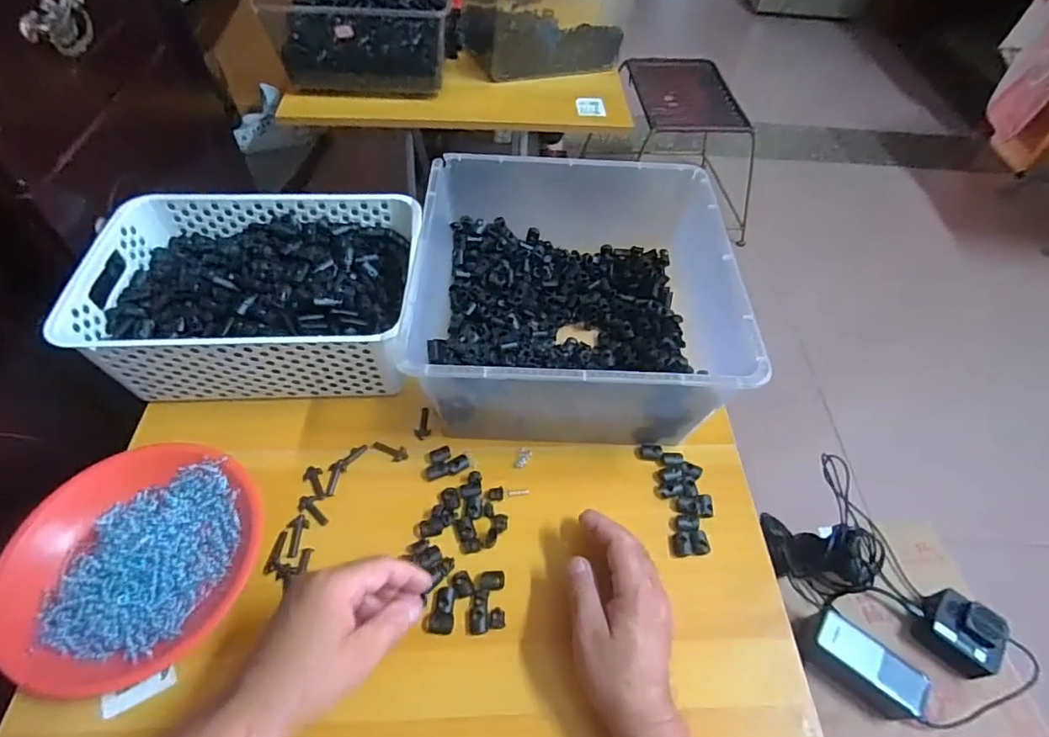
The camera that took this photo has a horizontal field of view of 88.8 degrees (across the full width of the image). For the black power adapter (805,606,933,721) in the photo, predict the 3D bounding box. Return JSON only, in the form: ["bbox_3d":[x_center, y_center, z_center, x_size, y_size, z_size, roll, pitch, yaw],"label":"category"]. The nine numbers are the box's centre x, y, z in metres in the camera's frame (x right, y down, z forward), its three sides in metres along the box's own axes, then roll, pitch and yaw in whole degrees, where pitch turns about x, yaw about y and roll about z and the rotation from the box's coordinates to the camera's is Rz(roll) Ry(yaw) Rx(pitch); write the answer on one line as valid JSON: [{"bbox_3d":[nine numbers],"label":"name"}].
[{"bbox_3d":[0.406,0.358,0.644,0.136,0.047,0.059,33,58,19],"label":"black power adapter"}]

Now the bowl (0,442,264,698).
[{"bbox_3d":[-0.317,0.148,0.433,0.191,0.035,0.181,2,53,-2],"label":"bowl"}]

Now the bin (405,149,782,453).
[{"bbox_3d":[0.044,-0.074,0.556,0.286,0.139,0.306,3,53,-2],"label":"bin"}]

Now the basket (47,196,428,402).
[{"bbox_3d":[-0.262,-0.075,0.558,0.302,0.105,0.213,1,53,-3],"label":"basket"}]

